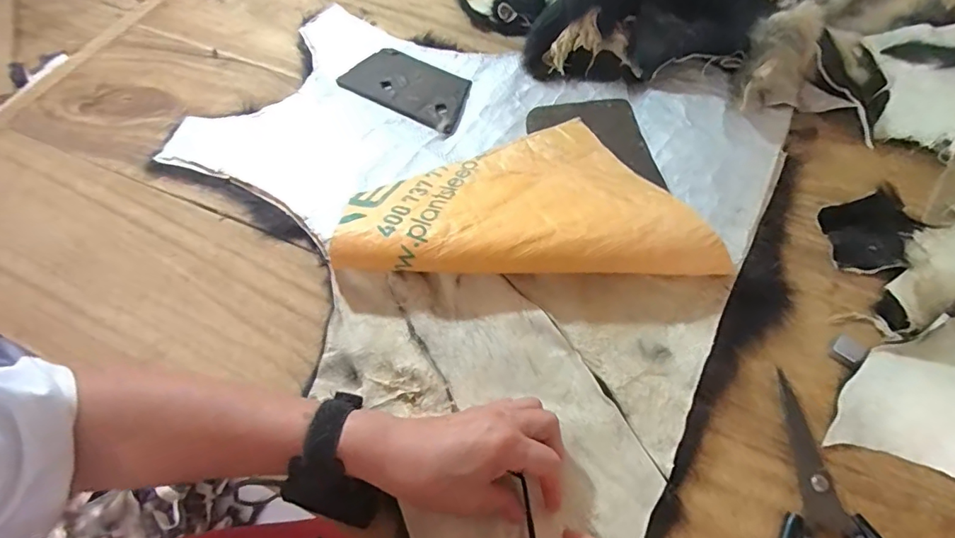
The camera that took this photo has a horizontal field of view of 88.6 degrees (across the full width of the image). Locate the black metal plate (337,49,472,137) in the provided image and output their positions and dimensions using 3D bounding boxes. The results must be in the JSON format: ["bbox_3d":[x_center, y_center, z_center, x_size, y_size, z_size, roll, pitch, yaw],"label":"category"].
[{"bbox_3d":[-0.085,-0.232,0.620,0.176,0.010,0.091,26,65,16],"label":"black metal plate"}]

